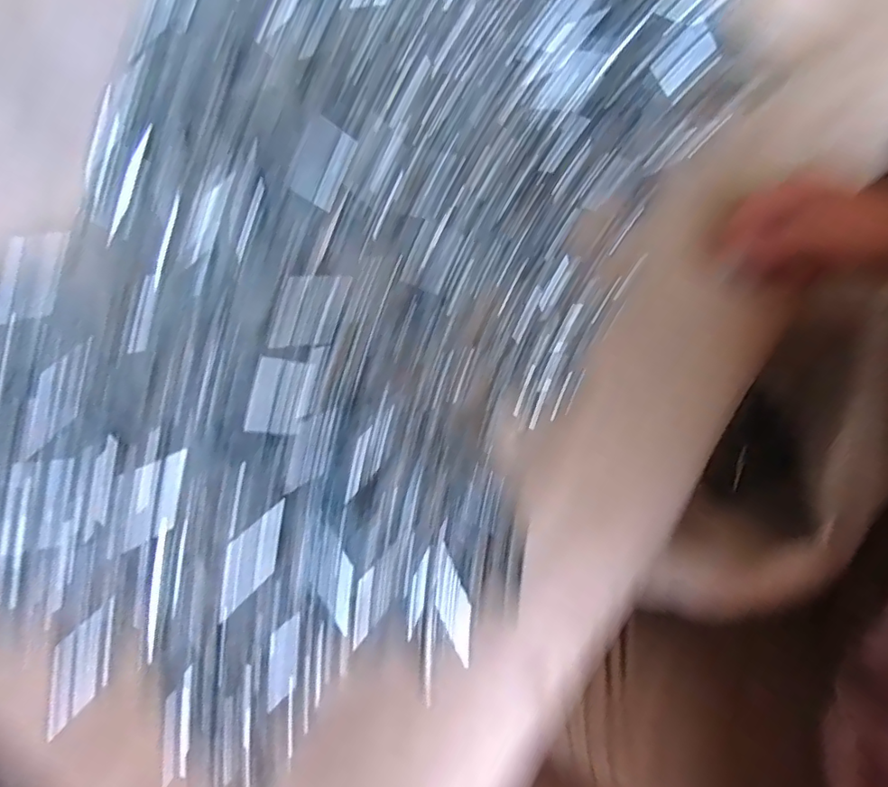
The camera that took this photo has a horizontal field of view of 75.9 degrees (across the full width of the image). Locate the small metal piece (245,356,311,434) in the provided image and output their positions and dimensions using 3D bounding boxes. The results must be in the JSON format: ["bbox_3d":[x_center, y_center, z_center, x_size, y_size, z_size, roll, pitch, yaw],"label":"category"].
[{"bbox_3d":[-0.101,0.001,0.347,0.030,0.004,0.045,10,88,-9],"label":"small metal piece"}]

